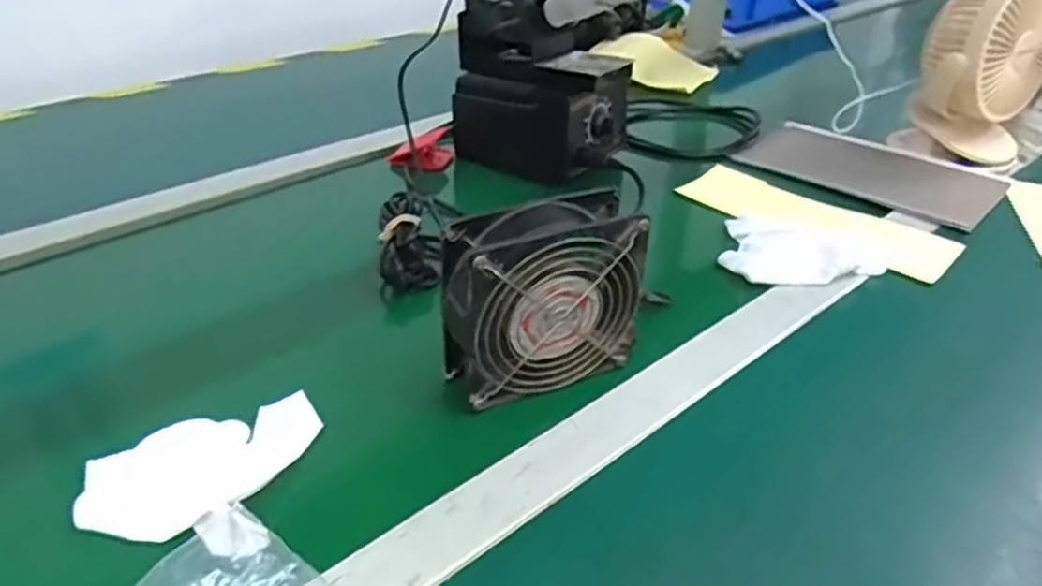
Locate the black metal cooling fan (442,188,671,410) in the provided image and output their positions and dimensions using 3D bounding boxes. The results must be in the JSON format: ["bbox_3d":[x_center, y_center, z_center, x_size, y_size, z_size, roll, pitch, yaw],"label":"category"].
[{"bbox_3d":[0.013,0.003,0.464,0.127,0.112,0.046,-14,38,-21],"label":"black metal cooling fan"}]

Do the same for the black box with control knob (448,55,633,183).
[{"bbox_3d":[0.020,-0.183,0.744,0.154,0.099,0.109,21,39,25],"label":"black box with control knob"}]

